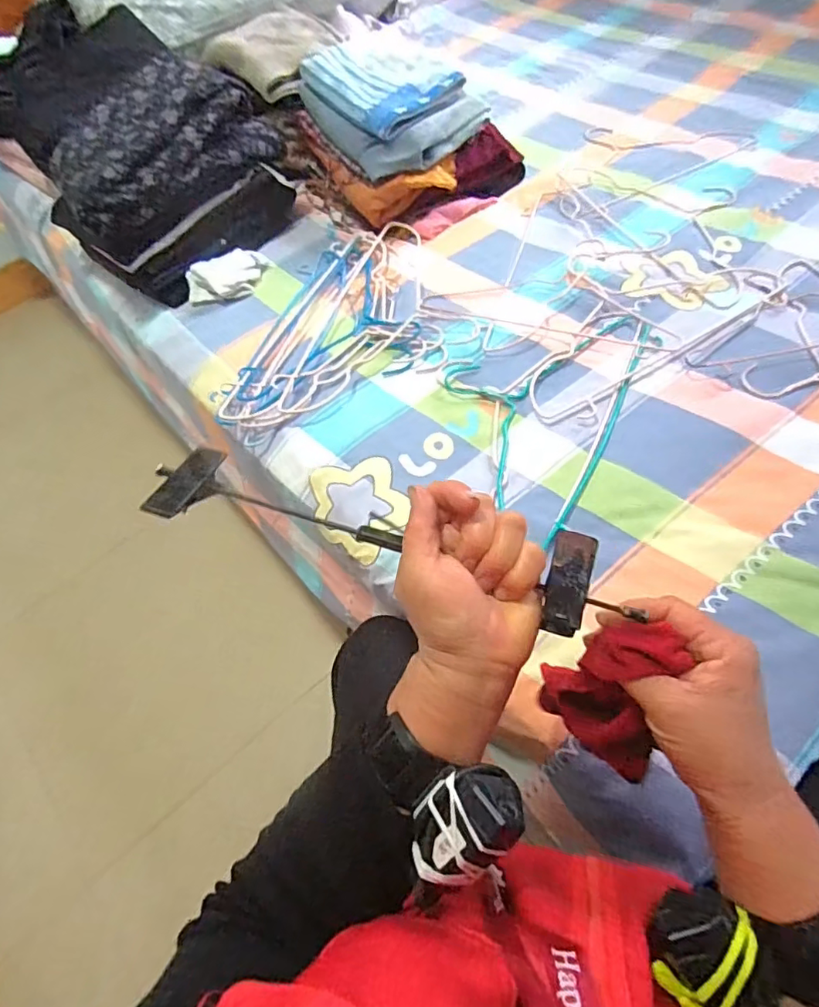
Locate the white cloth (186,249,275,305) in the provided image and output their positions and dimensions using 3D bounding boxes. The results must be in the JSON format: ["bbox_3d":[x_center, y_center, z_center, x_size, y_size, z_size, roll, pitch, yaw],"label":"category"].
[{"bbox_3d":[-0.313,-0.399,0.982,0.155,0.047,0.088,-36,60,-20],"label":"white cloth"}]

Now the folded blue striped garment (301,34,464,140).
[{"bbox_3d":[-0.053,-0.757,1.001,0.195,0.054,0.277,-34,59,-15],"label":"folded blue striped garment"}]

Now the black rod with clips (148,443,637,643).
[{"bbox_3d":[-0.014,0.021,0.334,0.275,0.031,0.056,14,57,4],"label":"black rod with clips"}]

